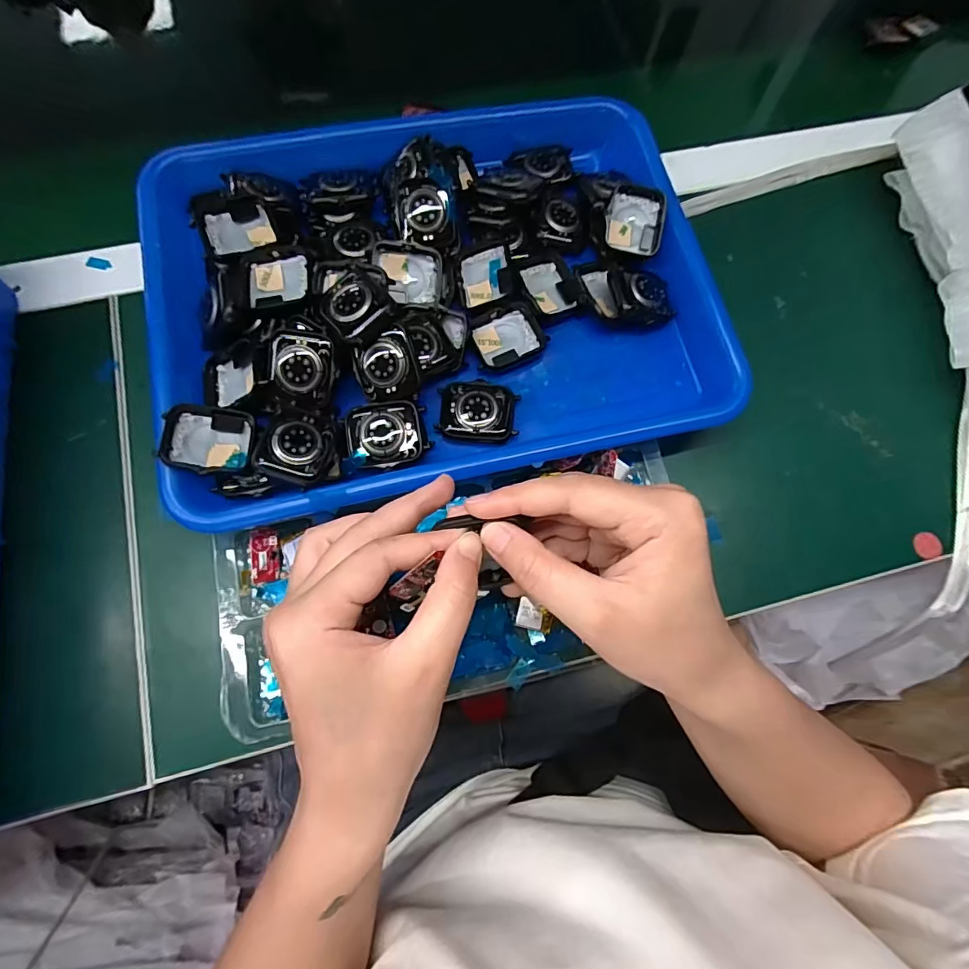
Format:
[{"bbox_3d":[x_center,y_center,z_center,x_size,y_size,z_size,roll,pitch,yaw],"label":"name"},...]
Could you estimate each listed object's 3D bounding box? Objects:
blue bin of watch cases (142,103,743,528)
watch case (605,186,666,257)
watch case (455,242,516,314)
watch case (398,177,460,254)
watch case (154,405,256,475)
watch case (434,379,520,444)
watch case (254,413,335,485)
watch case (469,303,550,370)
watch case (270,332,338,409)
[{"bbox_3d":[-0.031,-0.127,0.307,0.323,0.054,0.260,-13,75,-5],"label":"blue bin of watch cases"},{"bbox_3d":[0.096,-0.168,0.315,0.035,0.011,0.039,9,97,5],"label":"watch case"},{"bbox_3d":[0.000,-0.128,0.306,0.033,0.017,0.042,-7,74,-4],"label":"watch case"},{"bbox_3d":[-0.034,-0.167,0.306,0.035,0.010,0.044,-5,95,-2],"label":"watch case"},{"bbox_3d":[-0.146,-0.022,0.260,0.042,0.012,0.037,8,62,-24],"label":"watch case"},{"bbox_3d":[-0.004,-0.043,0.287,0.045,0.009,0.036,4,74,-1],"label":"watch case"},{"bbox_3d":[-0.098,-0.020,0.258,0.032,0.010,0.038,19,69,-15],"label":"watch case"},{"bbox_3d":[0.014,-0.091,0.301,0.042,0.011,0.033,-21,75,-8],"label":"watch case"},{"bbox_3d":[-0.098,-0.062,0.268,0.034,0.009,0.038,2,101,-5],"label":"watch case"}]

